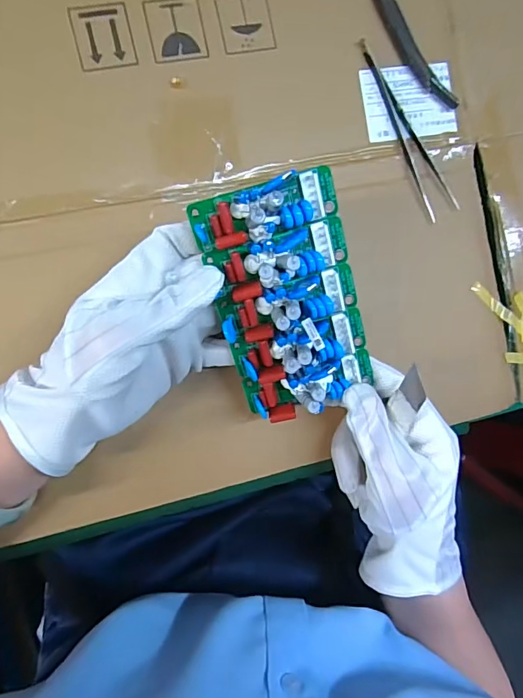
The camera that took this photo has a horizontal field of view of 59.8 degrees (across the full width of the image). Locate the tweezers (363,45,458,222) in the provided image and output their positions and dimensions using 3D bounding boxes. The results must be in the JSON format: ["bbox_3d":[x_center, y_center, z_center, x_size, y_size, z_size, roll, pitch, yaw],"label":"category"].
[{"bbox_3d":[0.099,-0.152,0.324,0.022,0.008,0.130,-35,97,-6],"label":"tweezers"}]

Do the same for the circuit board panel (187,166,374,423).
[{"bbox_3d":[0.015,-0.023,0.249,0.076,0.025,0.128,-15,109,5],"label":"circuit board panel"}]

